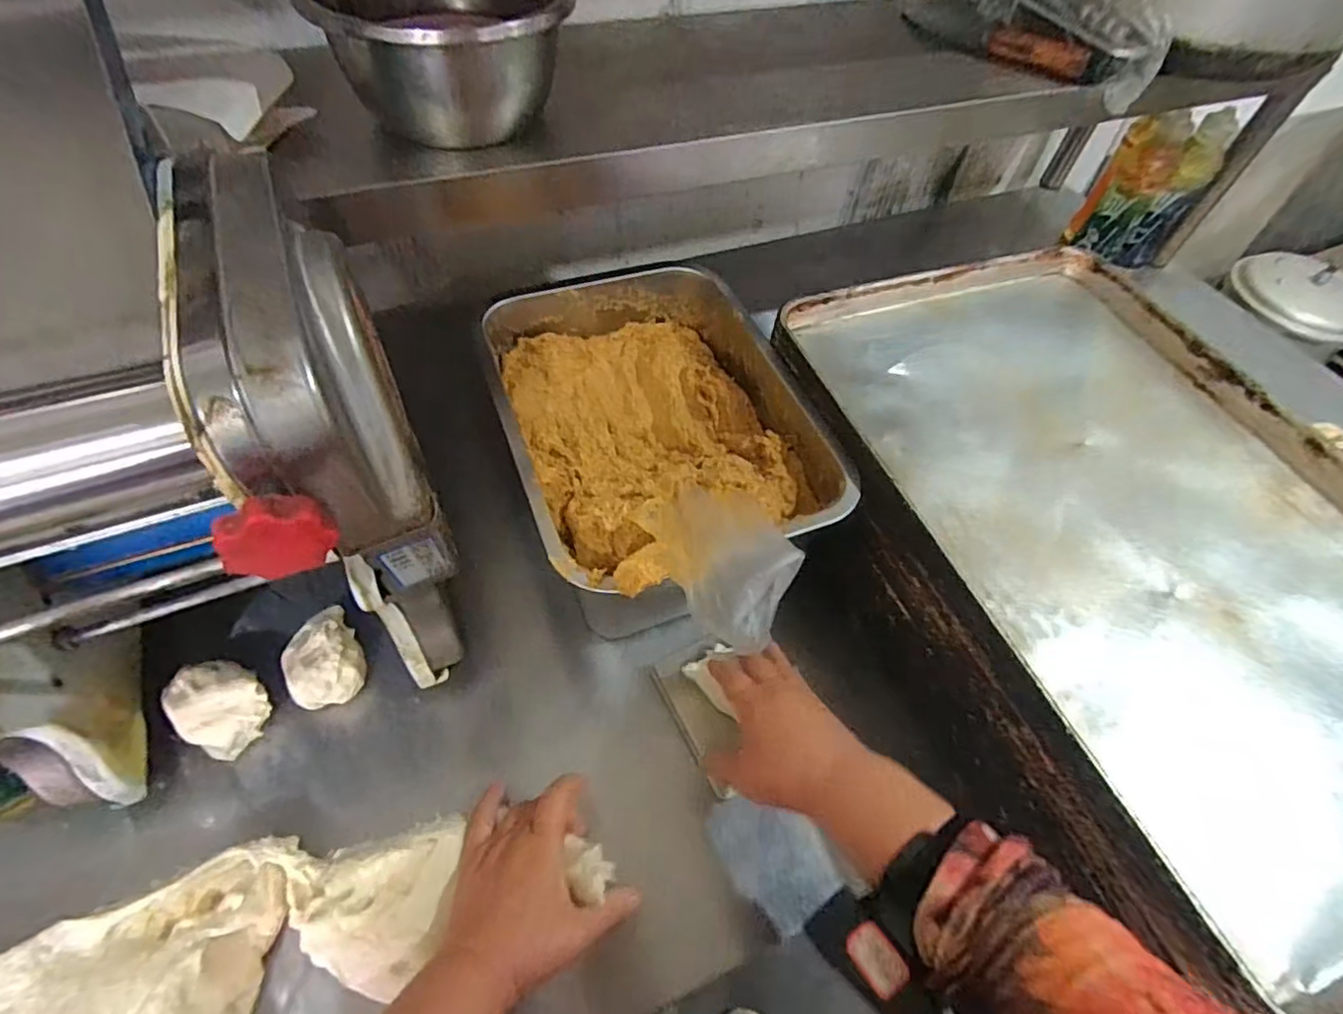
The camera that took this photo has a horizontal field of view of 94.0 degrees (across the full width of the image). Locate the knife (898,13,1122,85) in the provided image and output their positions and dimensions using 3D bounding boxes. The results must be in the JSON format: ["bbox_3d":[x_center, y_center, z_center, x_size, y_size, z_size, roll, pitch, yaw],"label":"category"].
[{"bbox_3d":[0.353,-0.490,0.665,0.226,0.031,0.032,32,58,18],"label":"knife"}]

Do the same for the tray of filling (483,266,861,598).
[{"bbox_3d":[-0.014,-0.077,0.581,0.256,0.090,0.368,-15,56,-14],"label":"tray of filling"}]

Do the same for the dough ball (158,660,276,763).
[{"bbox_3d":[-0.364,0.158,0.501,0.072,0.041,0.063,21,55,12],"label":"dough ball"}]

